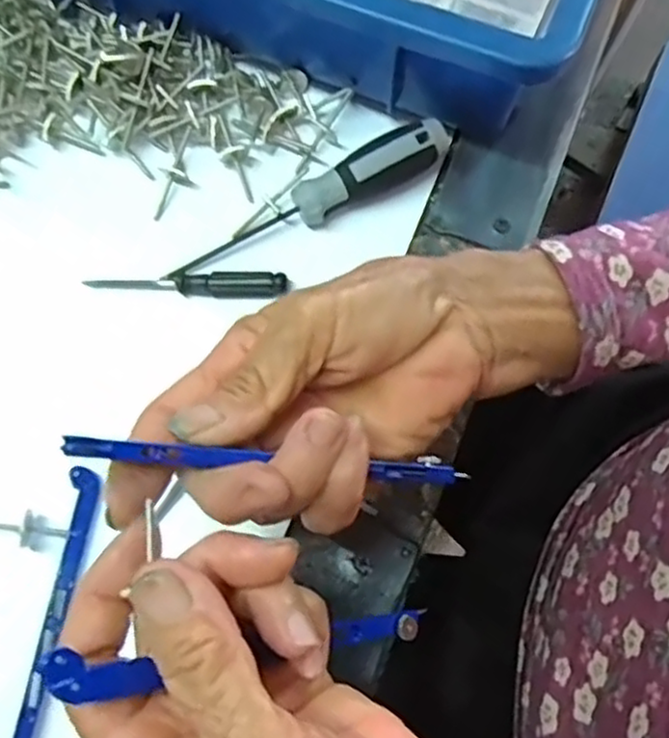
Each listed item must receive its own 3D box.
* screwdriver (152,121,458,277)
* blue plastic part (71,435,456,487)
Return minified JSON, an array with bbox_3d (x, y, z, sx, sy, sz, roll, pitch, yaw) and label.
[{"bbox_3d":[-0.011,-0.075,0.326,0.141,0.030,0.019,-29,75,-9],"label":"screwdriver"},{"bbox_3d":[-0.018,0.028,0.213,0.121,0.008,0.007,9,72,-21],"label":"blue plastic part"}]

